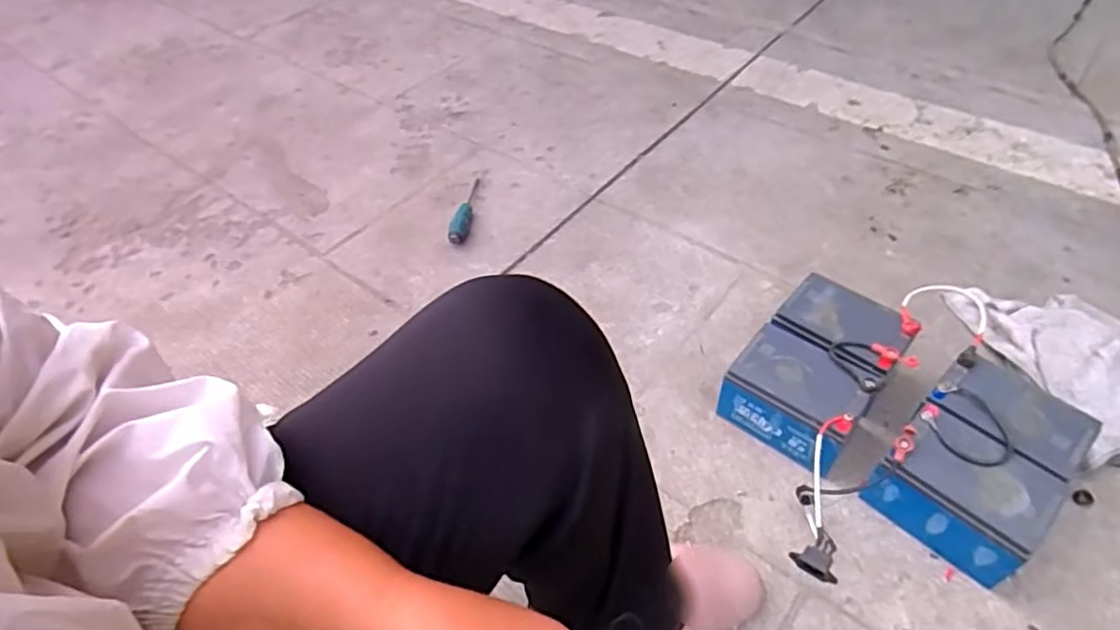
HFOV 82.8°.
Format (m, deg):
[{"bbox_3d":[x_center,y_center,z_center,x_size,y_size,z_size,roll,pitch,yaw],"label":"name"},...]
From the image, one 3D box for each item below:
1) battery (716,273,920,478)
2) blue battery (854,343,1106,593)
[{"bbox_3d":[0.328,0.074,0.812,0.154,0.101,0.220,33,58,29],"label":"battery"},{"bbox_3d":[0.469,0.169,0.715,0.149,0.105,0.206,35,59,30],"label":"blue battery"}]

